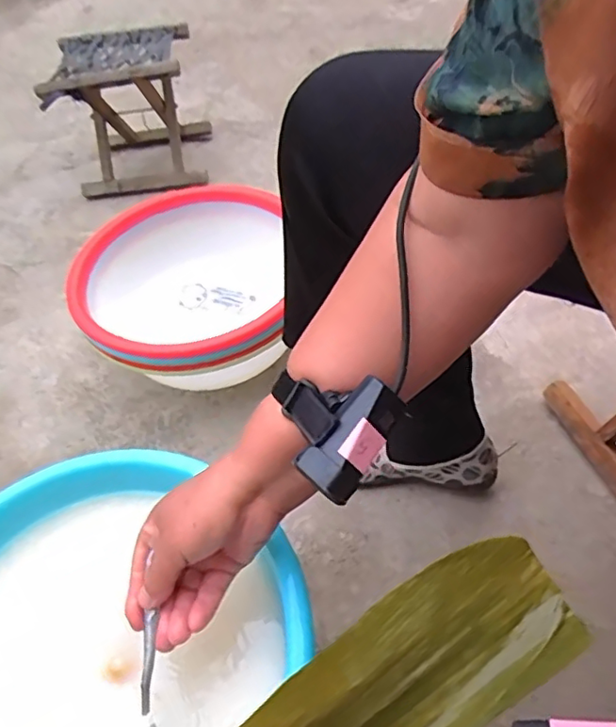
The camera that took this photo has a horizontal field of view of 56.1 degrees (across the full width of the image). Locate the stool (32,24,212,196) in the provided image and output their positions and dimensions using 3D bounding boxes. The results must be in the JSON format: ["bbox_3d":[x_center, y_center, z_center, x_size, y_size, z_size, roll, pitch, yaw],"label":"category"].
[{"bbox_3d":[-0.395,-0.584,1.328,0.280,0.255,0.329,-6,52,0],"label":"stool"}]

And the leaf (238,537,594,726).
[{"bbox_3d":[0.021,0.194,0.300,0.263,0.041,0.074,-38,56,-4],"label":"leaf"}]

